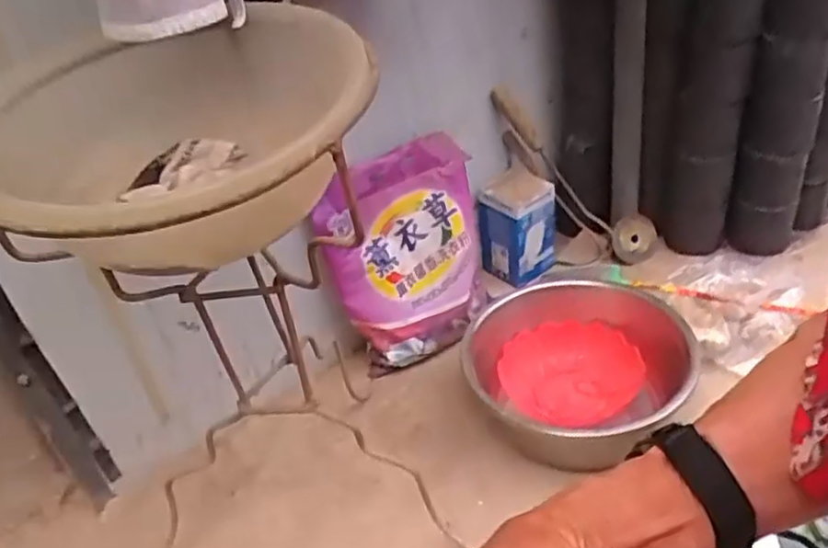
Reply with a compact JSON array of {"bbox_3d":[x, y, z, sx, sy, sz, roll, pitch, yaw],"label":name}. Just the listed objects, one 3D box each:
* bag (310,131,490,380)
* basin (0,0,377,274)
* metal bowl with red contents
[{"bbox_3d":[-0.001,-0.029,1.106,0.268,0.338,0.074,-24,20,-19],"label":"bag"},{"bbox_3d":[-0.223,-0.109,0.612,0.360,0.133,0.324,-8,33,3],"label":"basin"},{"bbox_3d":[0.242,0.153,1.010,0.310,0.151,0.310,-7,33,5],"label":"metal bowl with red contents"}]

